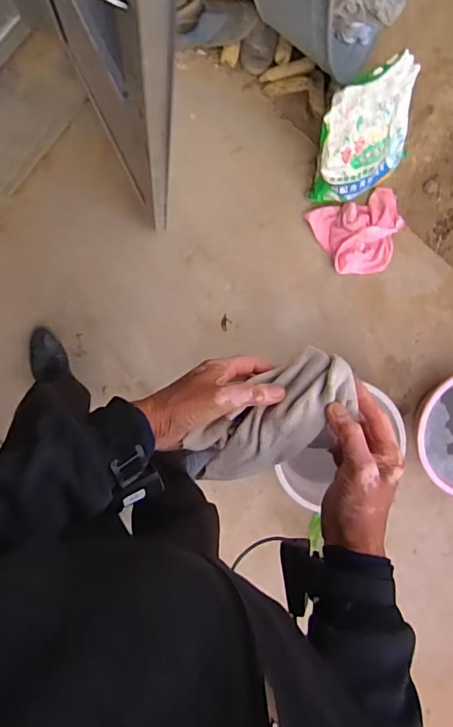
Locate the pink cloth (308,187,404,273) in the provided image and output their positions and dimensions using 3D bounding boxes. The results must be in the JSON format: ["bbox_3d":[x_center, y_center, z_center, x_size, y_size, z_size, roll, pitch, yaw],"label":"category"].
[{"bbox_3d":[0.397,-0.371,1.451,0.276,0.051,0.222,-19,97,-5],"label":"pink cloth"}]

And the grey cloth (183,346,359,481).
[{"bbox_3d":[0.045,0.066,0.537,0.201,0.038,0.082,-38,99,15],"label":"grey cloth"}]

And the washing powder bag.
[{"bbox_3d":[0.365,-0.589,1.282,0.308,0.369,0.082,-30,60,-8],"label":"washing powder bag"}]

